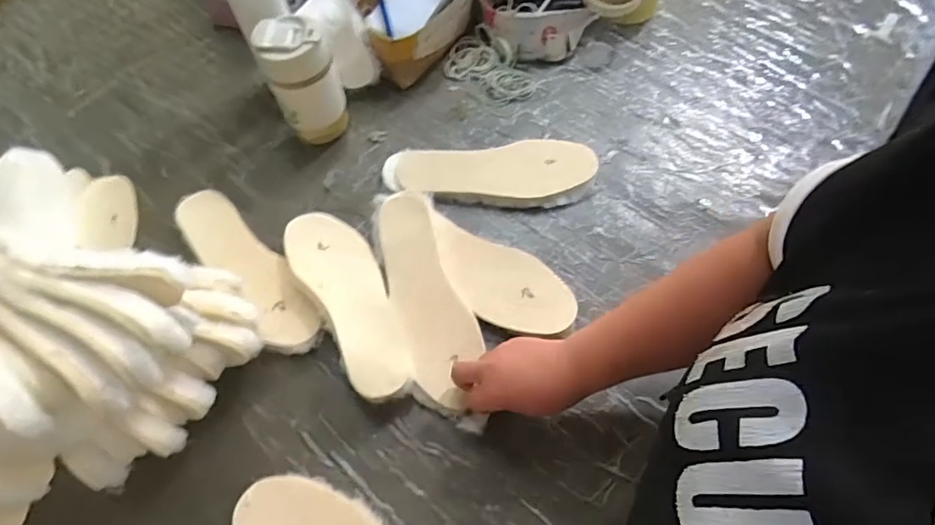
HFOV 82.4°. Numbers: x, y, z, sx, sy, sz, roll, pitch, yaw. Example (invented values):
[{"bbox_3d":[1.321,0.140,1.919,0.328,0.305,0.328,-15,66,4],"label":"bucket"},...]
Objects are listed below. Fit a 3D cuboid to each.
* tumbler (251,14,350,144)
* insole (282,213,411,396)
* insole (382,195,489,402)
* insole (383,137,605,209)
[{"bbox_3d":[-0.205,-0.228,0.682,0.081,0.155,0.072,-18,64,-8],"label":"tumbler"},{"bbox_3d":[-0.132,0.033,0.603,0.086,0.020,0.251,-24,61,-22],"label":"insole"},{"bbox_3d":[-0.044,0.030,0.598,0.082,0.014,0.251,-14,67,-7],"label":"insole"},{"bbox_3d":[0.029,-0.116,0.689,0.267,0.022,0.090,-2,64,1],"label":"insole"}]

